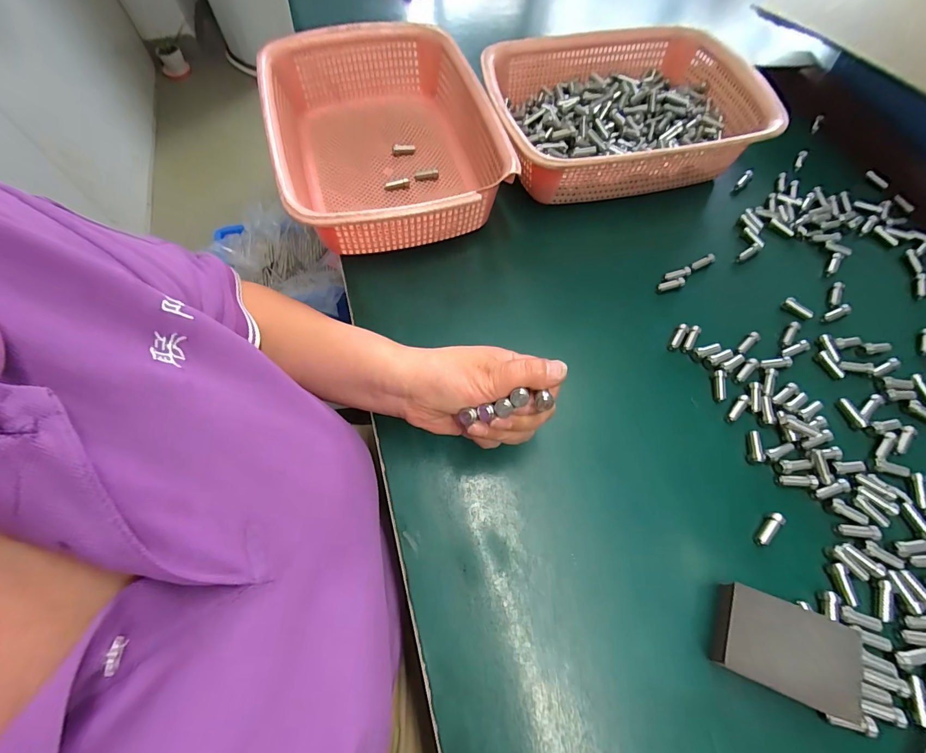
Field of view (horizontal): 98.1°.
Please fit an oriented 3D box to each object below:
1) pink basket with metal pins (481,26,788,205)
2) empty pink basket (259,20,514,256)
[{"bbox_3d":[0.175,-0.296,0.462,0.288,0.080,0.209,-14,65,-6],"label":"pink basket with metal pins"},{"bbox_3d":[-0.082,-0.254,0.443,0.214,0.095,0.302,-16,65,-7],"label":"empty pink basket"}]

